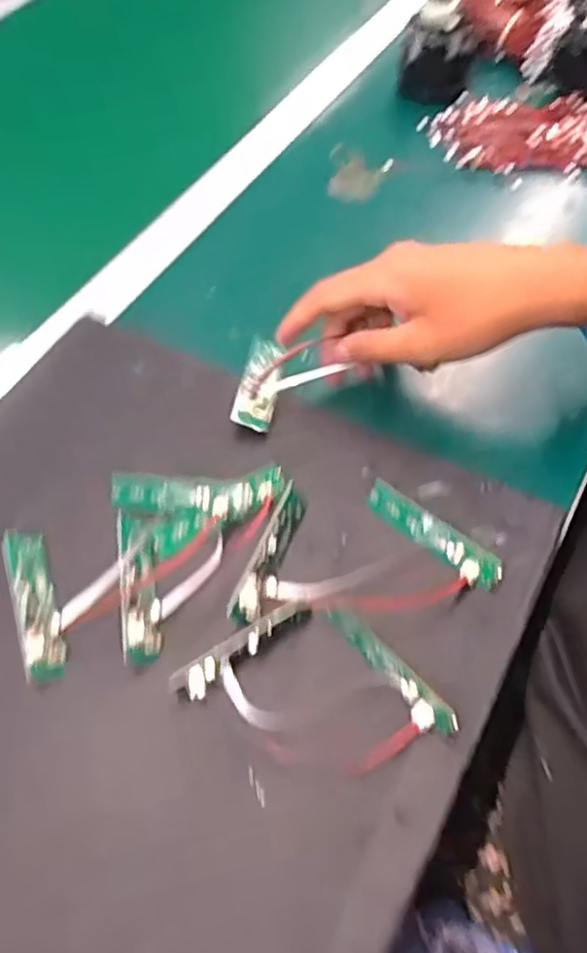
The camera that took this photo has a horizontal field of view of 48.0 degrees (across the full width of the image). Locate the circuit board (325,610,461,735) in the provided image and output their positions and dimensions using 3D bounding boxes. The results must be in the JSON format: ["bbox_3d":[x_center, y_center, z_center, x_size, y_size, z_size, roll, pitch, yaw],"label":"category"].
[{"bbox_3d":[0.046,0.096,0.325,0.015,0.010,0.080,-39,64,-20],"label":"circuit board"}]

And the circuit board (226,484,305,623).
[{"bbox_3d":[-0.012,0.042,0.358,0.017,0.023,0.079,17,60,13],"label":"circuit board"}]

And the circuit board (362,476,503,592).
[{"bbox_3d":[0.077,0.032,0.366,0.084,0.005,0.017,36,100,22],"label":"circuit board"}]

